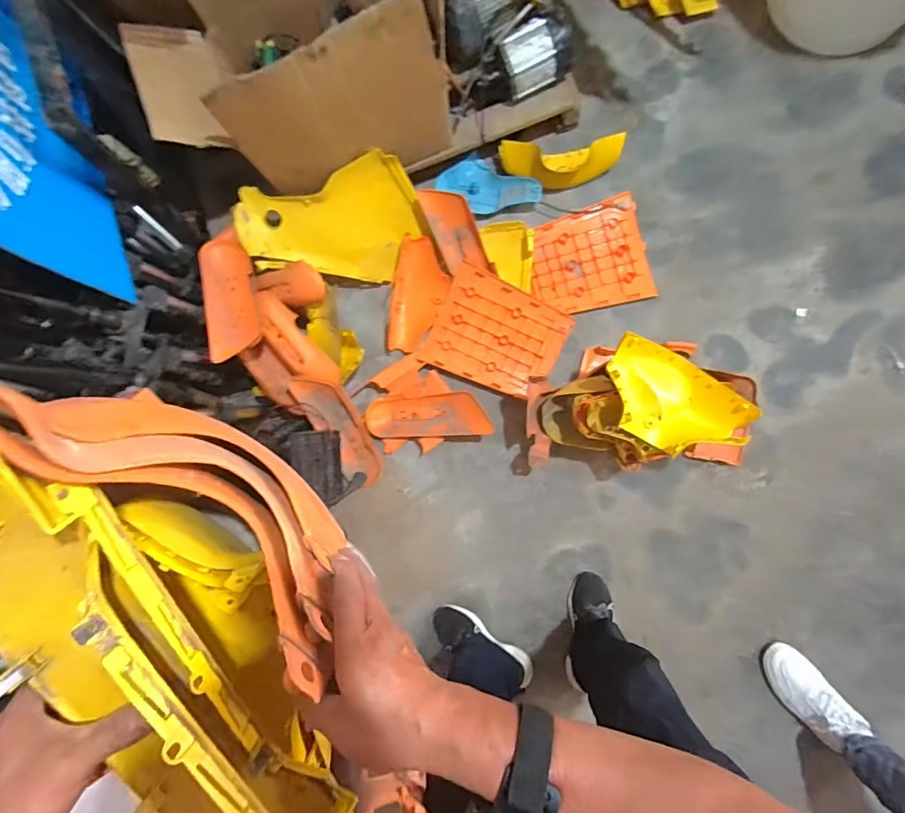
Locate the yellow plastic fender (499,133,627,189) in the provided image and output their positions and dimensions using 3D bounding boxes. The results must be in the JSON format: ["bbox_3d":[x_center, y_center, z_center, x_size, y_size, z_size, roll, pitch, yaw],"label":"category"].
[{"bbox_3d":[0.273,-0.621,1.157,0.302,0.081,0.106,1,88,7],"label":"yellow plastic fender"}]

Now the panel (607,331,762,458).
[{"bbox_3d":[0.430,-0.011,0.907,0.282,0.098,0.189,35,90,8],"label":"panel"}]

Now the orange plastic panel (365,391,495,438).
[{"bbox_3d":[-0.056,0.023,1.150,0.319,0.066,0.110,-1,87,21],"label":"orange plastic panel"}]

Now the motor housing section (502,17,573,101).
[{"bbox_3d":[0.198,-0.817,1.057,0.158,0.090,0.103,-19,84,5],"label":"motor housing section"}]

